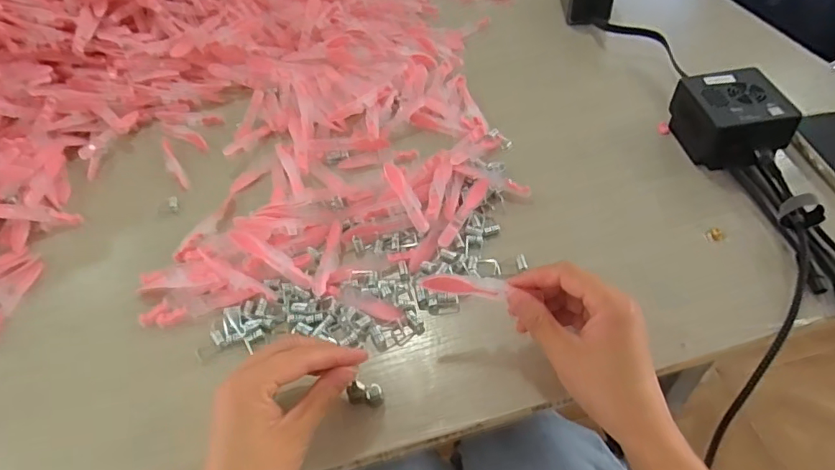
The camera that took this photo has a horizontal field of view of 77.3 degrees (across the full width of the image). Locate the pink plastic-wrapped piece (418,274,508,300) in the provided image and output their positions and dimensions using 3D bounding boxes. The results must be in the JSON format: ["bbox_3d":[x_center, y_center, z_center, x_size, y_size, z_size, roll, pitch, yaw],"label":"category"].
[{"bbox_3d":[0.029,0.034,0.347,0.055,0.006,0.013,5,51,5],"label":"pink plastic-wrapped piece"}]

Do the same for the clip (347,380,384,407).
[{"bbox_3d":[-0.035,0.106,0.350,0.022,0.016,0.012,2,50,8],"label":"clip"}]

